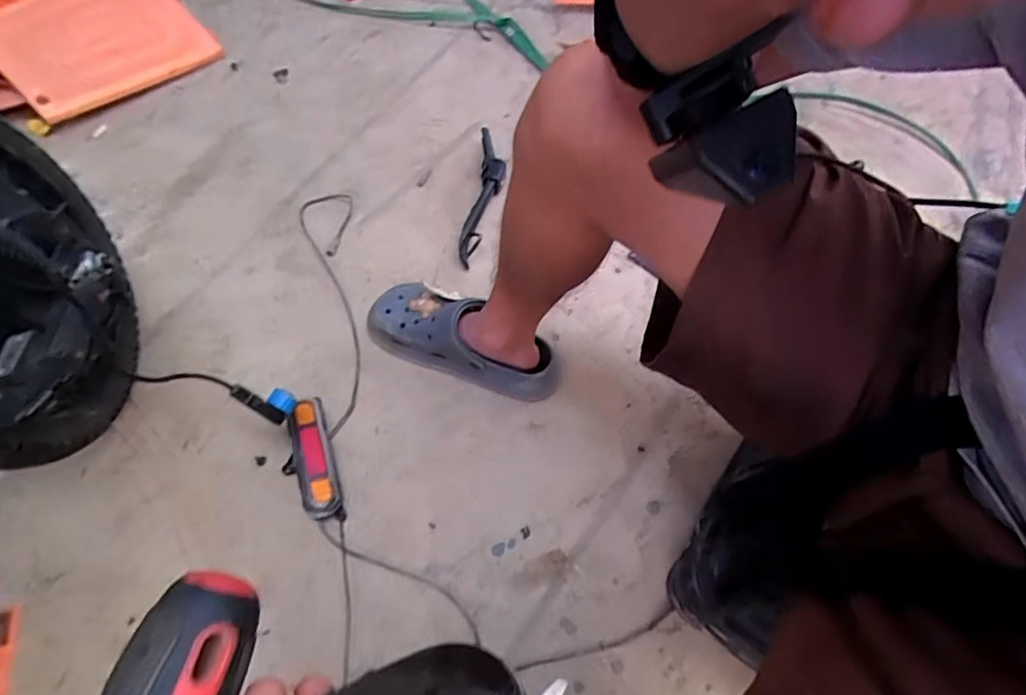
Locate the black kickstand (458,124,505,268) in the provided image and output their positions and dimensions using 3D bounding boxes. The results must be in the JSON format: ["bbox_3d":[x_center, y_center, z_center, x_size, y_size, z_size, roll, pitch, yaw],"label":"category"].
[{"bbox_3d":[-0.046,-0.266,0.951,0.057,0.040,0.313,6,61,2],"label":"black kickstand"}]

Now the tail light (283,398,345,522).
[{"bbox_3d":[-0.260,0.140,0.695,0.064,0.034,0.167,-18,63,-11],"label":"tail light"}]

